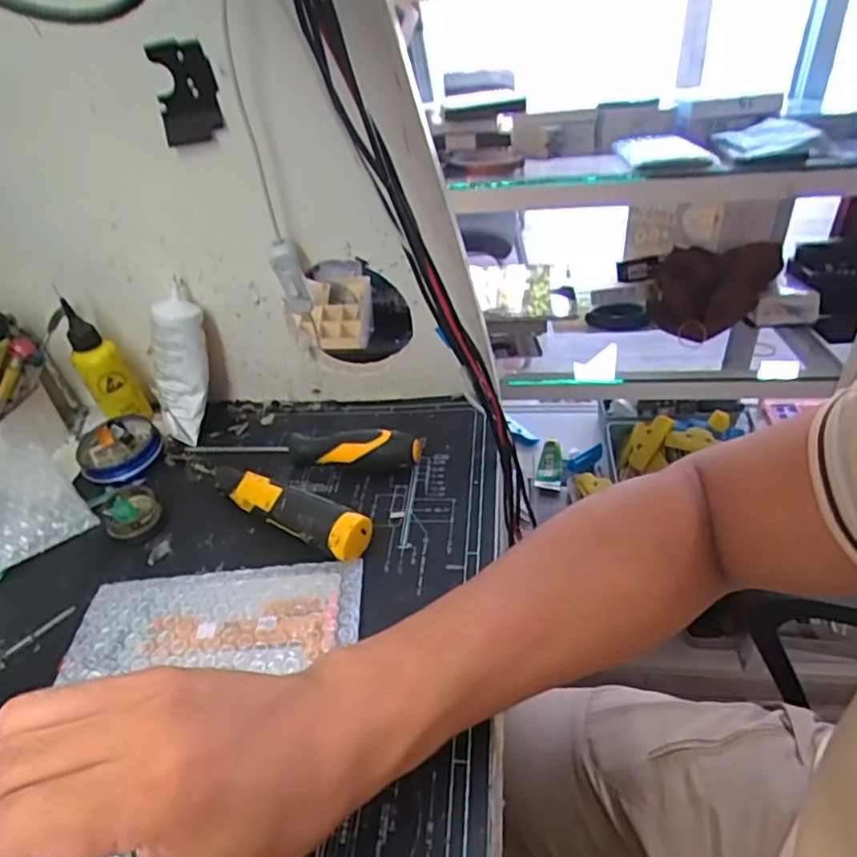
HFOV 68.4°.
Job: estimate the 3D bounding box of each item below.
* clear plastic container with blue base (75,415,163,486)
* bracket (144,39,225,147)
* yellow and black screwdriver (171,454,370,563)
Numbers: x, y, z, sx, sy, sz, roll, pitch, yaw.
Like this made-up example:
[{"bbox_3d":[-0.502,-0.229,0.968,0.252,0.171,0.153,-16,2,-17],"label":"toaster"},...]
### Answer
[{"bbox_3d":[-0.249,0.017,0.510,0.062,0.022,0.062,-3,40,3],"label":"clear plastic container with blue base"},{"bbox_3d":[-0.151,-0.209,0.394,0.040,0.056,0.006,3,41,10],"label":"bracket"},{"bbox_3d":[-0.124,0.048,0.448,0.188,0.030,0.028,18,46,25],"label":"yellow and black screwdriver"}]

